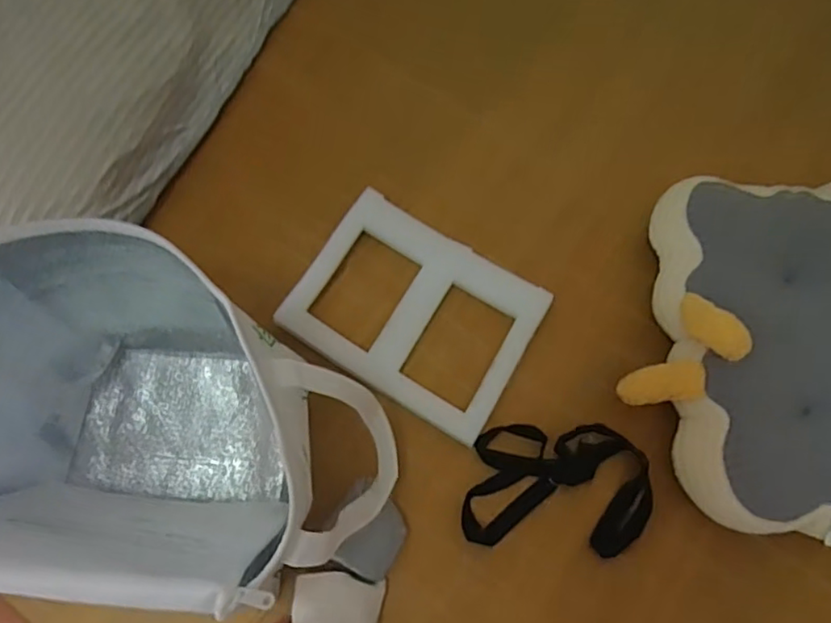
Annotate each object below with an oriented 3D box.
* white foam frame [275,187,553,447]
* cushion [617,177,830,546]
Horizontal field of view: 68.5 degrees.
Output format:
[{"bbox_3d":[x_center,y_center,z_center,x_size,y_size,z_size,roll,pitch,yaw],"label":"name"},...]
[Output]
[{"bbox_3d":[0.001,0.000,0.719,0.269,0.029,0.199,31,73,9],"label":"white foam frame"},{"bbox_3d":[0.483,0.044,0.682,0.482,0.085,0.412,-3,70,-1],"label":"cushion"}]

